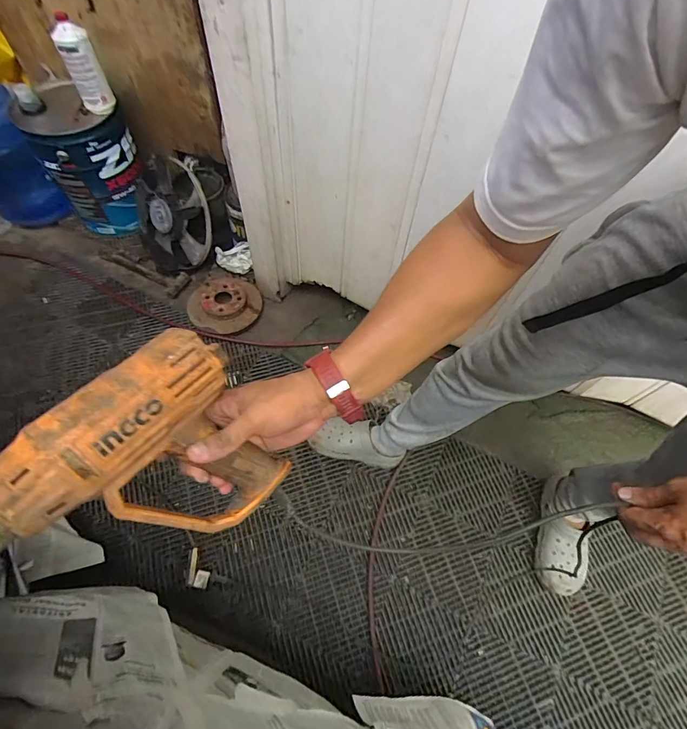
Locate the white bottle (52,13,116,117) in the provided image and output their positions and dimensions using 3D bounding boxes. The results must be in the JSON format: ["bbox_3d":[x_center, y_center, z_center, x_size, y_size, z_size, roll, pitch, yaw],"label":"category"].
[{"bbox_3d":[-0.711,-0.813,1.107,0.081,0.213,0.092,-29,67,-18],"label":"white bottle"}]

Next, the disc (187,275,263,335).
[{"bbox_3d":[-0.395,-0.205,1.330,0.228,0.053,0.222,2,61,-3],"label":"disc"}]

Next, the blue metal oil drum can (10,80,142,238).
[{"bbox_3d":[-0.827,-0.660,1.340,0.267,0.393,0.291,2,61,-3],"label":"blue metal oil drum can"}]

